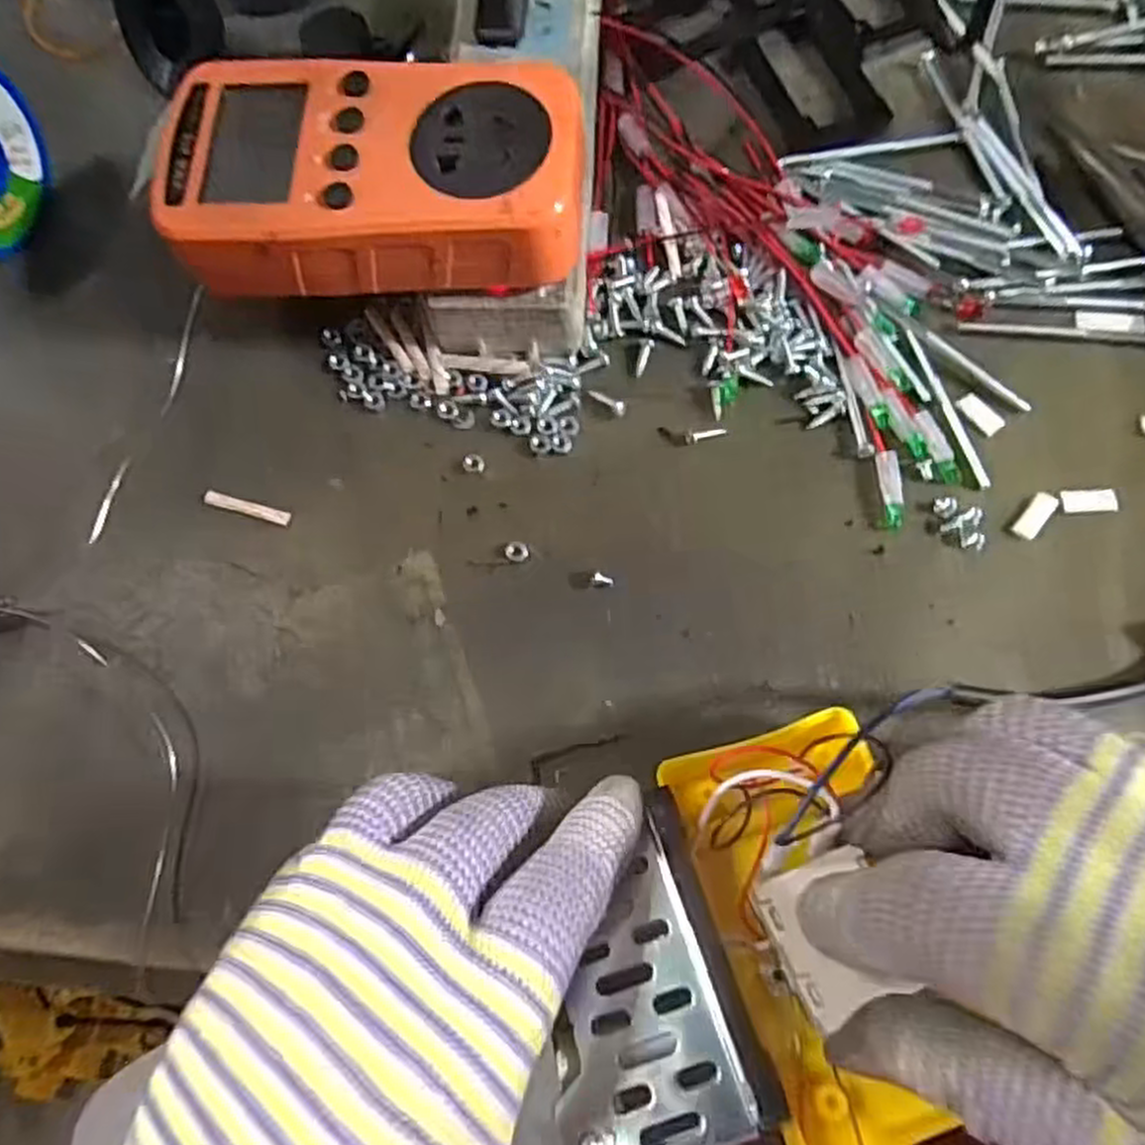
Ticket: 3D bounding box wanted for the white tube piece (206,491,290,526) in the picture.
[{"bbox_3d":[-0.113,-0.023,0.270,0.030,0.004,0.005,15,76,6],"label":"white tube piece"}]

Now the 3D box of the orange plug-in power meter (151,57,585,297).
[{"bbox_3d":[-0.060,-0.121,0.243,0.124,0.029,0.074,-1,75,2],"label":"orange plug-in power meter"}]

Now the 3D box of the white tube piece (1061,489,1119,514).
[{"bbox_3d":[0.173,-0.024,0.262,0.017,0.004,0.008,-2,75,1],"label":"white tube piece"}]

